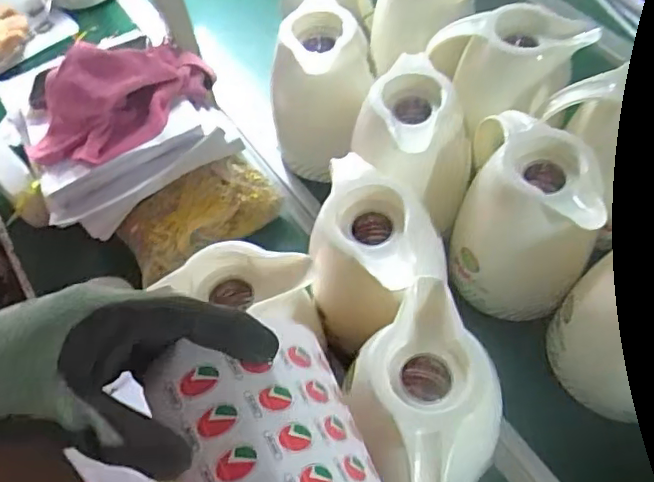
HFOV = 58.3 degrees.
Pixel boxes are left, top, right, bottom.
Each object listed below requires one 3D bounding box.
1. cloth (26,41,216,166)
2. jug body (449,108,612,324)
[{"bbox_3d":[-0.242,-0.158,0.680,0.230,0.087,0.123,-18,58,-7],"label":"cloth"},{"bbox_3d":[0.199,-0.026,0.609,0.121,0.170,0.139,8,58,10],"label":"jug body"}]

